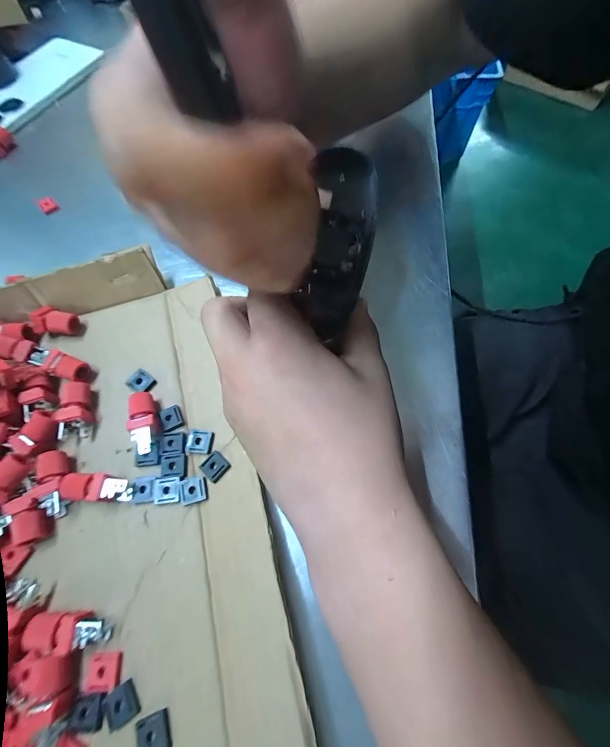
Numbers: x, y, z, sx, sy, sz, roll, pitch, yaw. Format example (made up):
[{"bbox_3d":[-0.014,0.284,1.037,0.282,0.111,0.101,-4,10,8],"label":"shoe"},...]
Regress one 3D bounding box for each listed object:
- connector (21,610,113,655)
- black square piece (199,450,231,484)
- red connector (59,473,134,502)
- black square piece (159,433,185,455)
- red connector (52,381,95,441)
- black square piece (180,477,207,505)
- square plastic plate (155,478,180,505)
[{"bbox_3d":[-0.109,0.117,0.156,0.036,0.016,0.014,-4,66,0],"label":"connector"},{"bbox_3d":[-0.050,0.051,0.188,0.014,0.004,0.013,40,73,18],"label":"black square piece"},{"bbox_3d":[-0.111,0.061,0.182,0.033,0.013,0.013,1,66,2],"label":"red connector"},{"bbox_3d":[-0.076,0.040,0.195,0.013,0.004,0.012,-7,66,-1],"label":"black square piece"},{"bbox_3d":[-0.135,0.021,0.201,0.015,0.014,0.034,-14,66,-4],"label":"red connector"},{"bbox_3d":[-0.060,0.062,0.182,0.014,0.004,0.013,-13,66,-4],"label":"black square piece"},{"bbox_3d":[-0.074,0.063,0.183,0.014,0.004,0.013,-6,66,0],"label":"square plastic plate"}]

